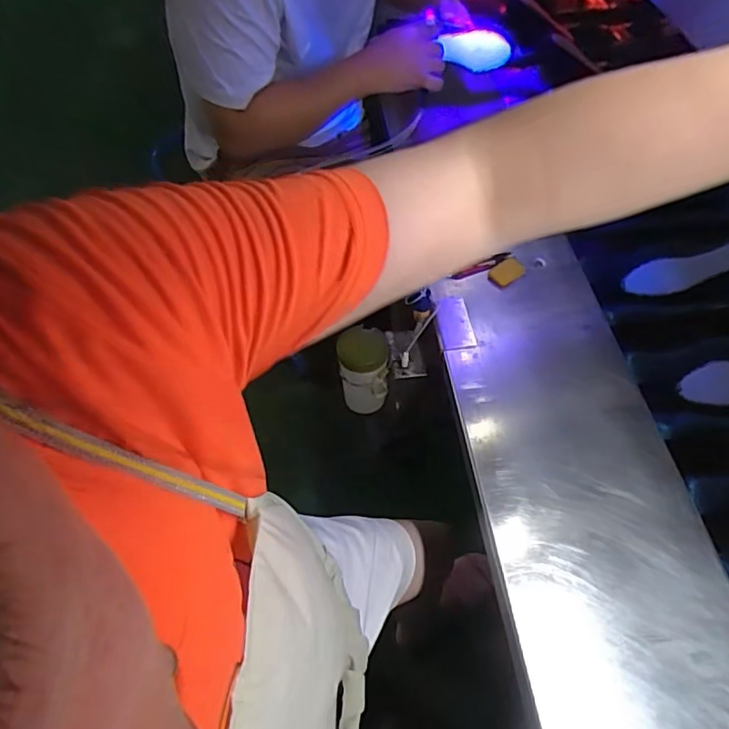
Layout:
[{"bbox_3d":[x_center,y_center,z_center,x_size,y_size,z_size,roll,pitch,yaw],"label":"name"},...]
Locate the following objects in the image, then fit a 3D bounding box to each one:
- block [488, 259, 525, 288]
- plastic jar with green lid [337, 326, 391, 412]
[{"bbox_3d":[0.213,-0.137,0.799,0.055,0.018,0.034,-30,62,-22],"label":"block"},{"bbox_3d":[-0.004,0.012,0.817,0.072,0.131,0.069,2,55,-2],"label":"plastic jar with green lid"}]

